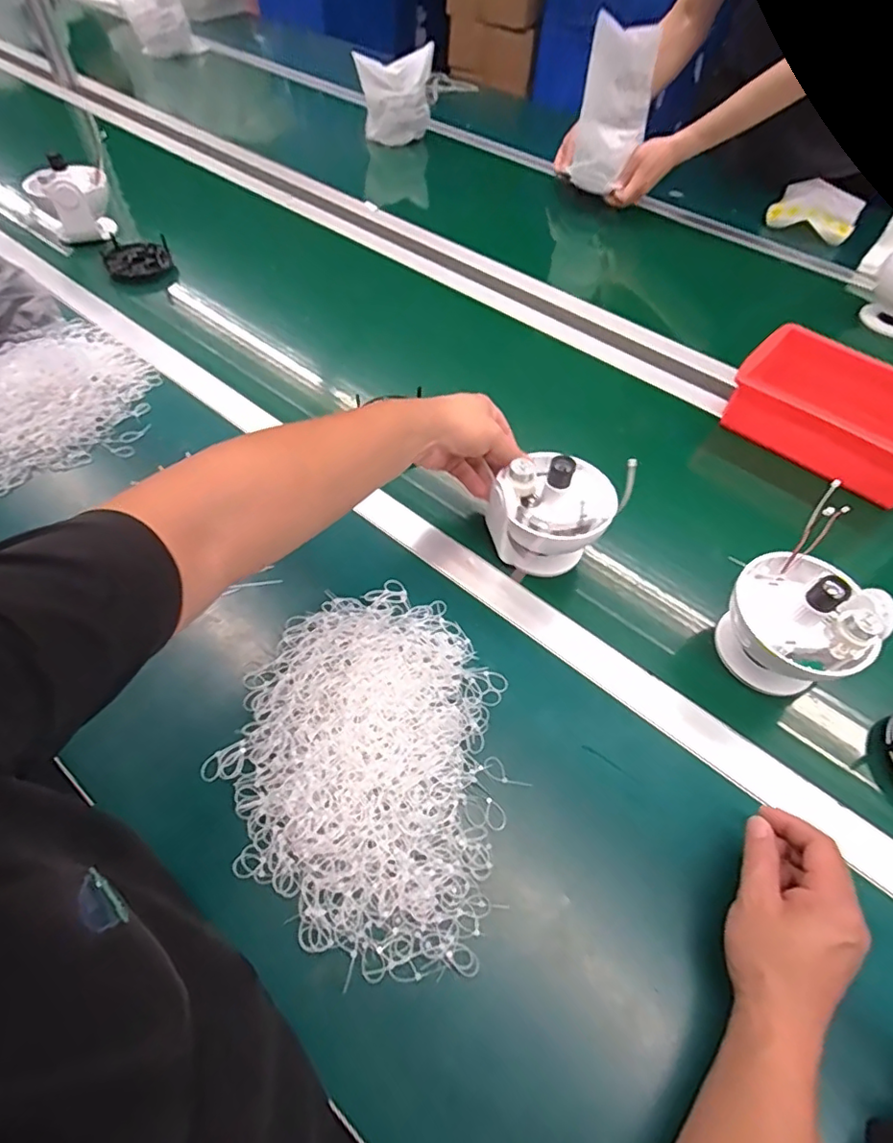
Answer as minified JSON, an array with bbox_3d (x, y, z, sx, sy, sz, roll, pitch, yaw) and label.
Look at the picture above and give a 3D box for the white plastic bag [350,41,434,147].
[{"bbox_3d":[-0.109,-1.040,1.220,0.147,0.146,0.140,19,56,10],"label":"white plastic bag"}]

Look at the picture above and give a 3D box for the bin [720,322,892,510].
[{"bbox_3d":[0.488,-0.197,0.693,0.241,0.071,0.164,36,61,20],"label":"bin"}]

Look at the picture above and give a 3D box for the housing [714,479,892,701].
[{"bbox_3d":[0.322,0.039,0.501,0.134,0.117,0.116,-33,63,-23],"label":"housing"}]

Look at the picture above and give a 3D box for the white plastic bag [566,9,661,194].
[{"bbox_3d":[0.294,-0.808,0.980,0.113,0.226,0.101,14,55,7],"label":"white plastic bag"}]

